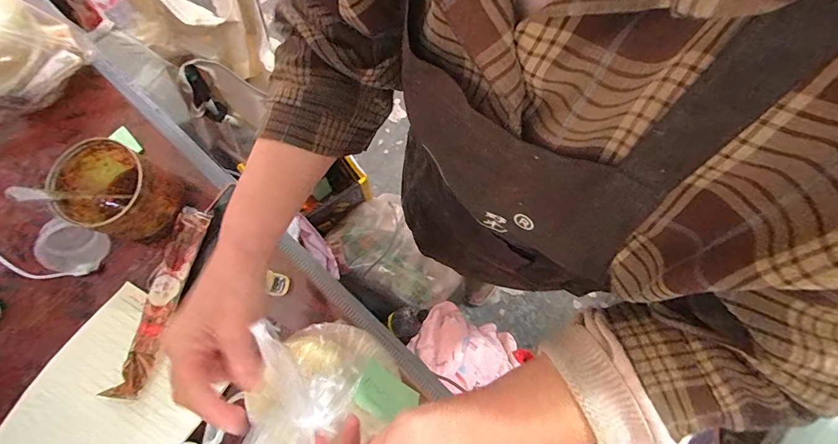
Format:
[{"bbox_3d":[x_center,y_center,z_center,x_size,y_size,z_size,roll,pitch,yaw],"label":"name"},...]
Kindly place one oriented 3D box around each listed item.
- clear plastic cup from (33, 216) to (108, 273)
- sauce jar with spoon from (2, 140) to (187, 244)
[{"bbox_3d":[-0.414,0.032,0.469,0.053,0.057,0.058,0,76,1],"label":"clear plastic cup"},{"bbox_3d":[-0.352,-0.037,0.446,0.099,0.092,0.093,0,76,1],"label":"sauce jar with spoon"}]

